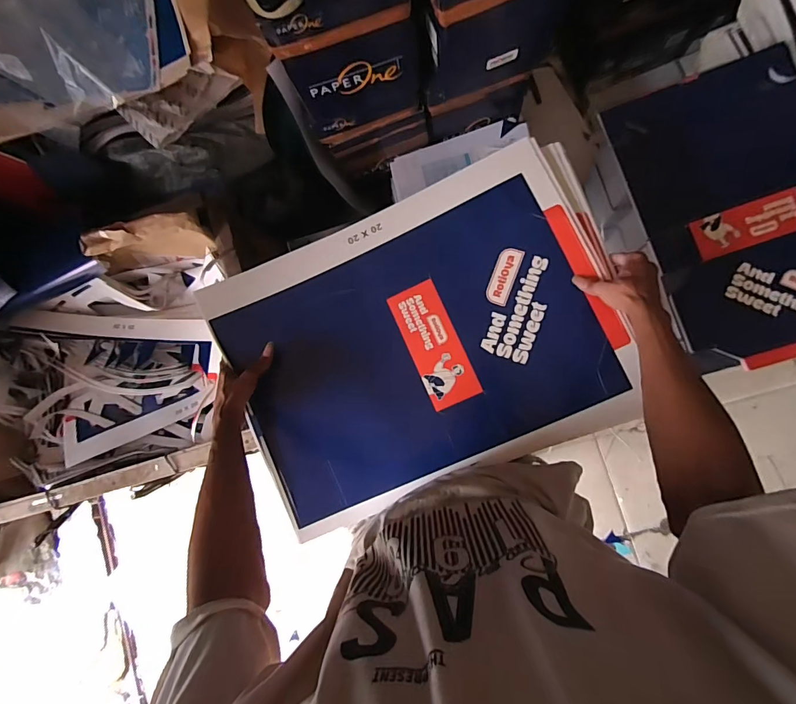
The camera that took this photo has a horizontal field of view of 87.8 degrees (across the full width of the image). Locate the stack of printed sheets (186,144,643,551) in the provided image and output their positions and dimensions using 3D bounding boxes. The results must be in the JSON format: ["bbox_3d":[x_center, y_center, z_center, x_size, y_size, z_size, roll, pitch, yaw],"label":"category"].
[{"bbox_3d":[0.035,-0.026,0.657,0.606,0.043,0.452,-22,84,8],"label":"stack of printed sheets"}]

